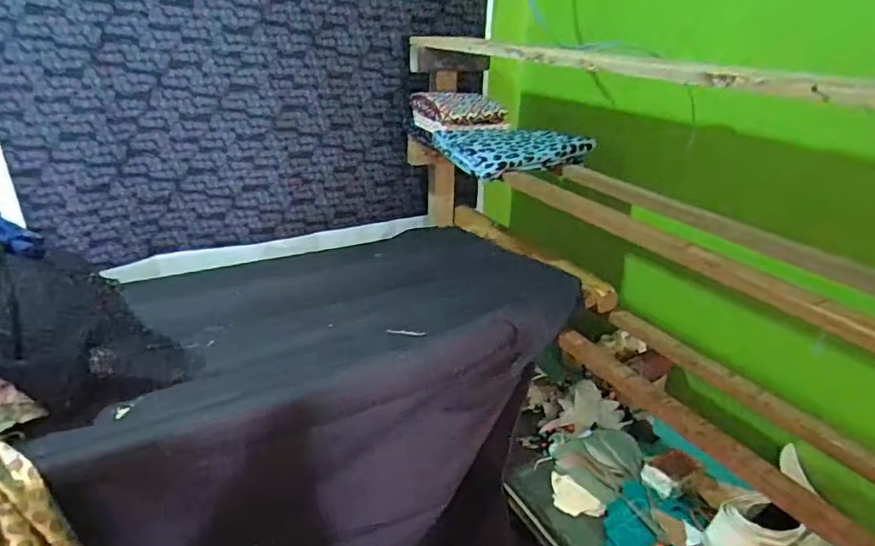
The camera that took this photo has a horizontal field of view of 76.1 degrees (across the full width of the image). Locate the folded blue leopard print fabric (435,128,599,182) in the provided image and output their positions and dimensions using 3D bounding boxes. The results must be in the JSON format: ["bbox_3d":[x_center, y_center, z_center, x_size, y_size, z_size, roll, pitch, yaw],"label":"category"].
[{"bbox_3d":[0.155,-0.259,1.165,0.277,0.056,0.194,-14,29,-31],"label":"folded blue leopard print fabric"}]

